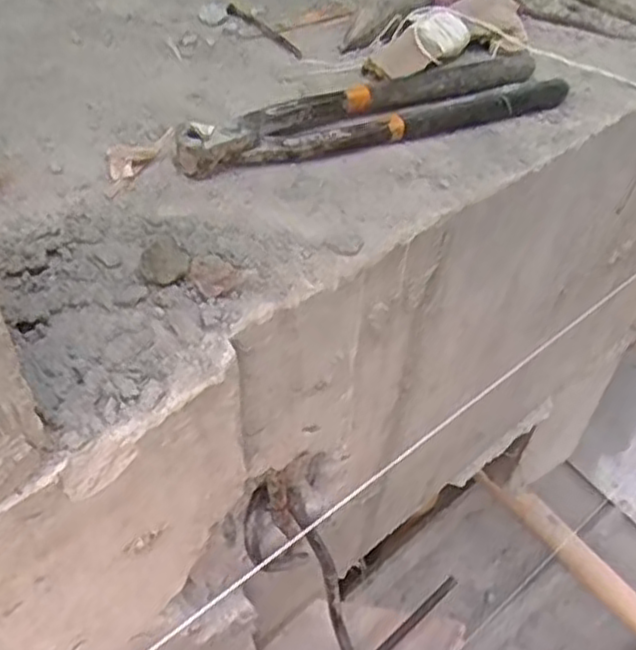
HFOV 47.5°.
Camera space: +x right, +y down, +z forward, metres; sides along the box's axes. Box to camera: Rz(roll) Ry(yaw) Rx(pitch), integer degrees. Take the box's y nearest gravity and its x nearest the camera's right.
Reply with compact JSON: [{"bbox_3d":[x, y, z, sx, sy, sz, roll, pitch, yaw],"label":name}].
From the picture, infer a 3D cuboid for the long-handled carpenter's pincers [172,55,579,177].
[{"bbox_3d":[0.029,-0.112,0.377,0.216,0.020,0.047,-15,50,-18],"label":"long-handled carpenter's pincers"}]

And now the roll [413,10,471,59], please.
[{"bbox_3d":[0.072,-0.173,0.431,0.032,0.018,0.024,-23,53,-24],"label":"roll"}]

